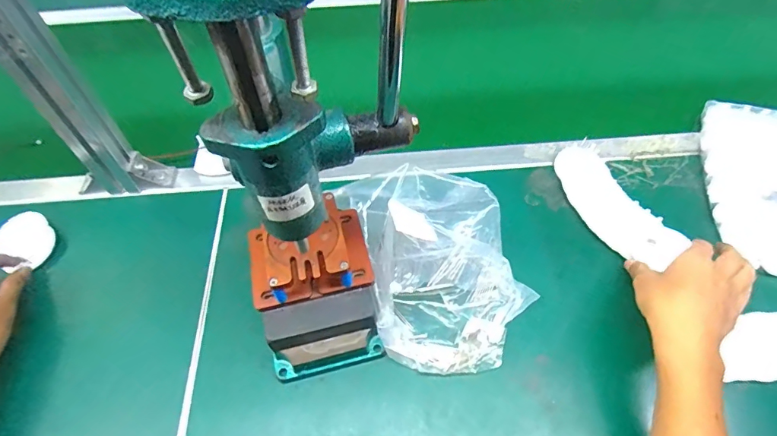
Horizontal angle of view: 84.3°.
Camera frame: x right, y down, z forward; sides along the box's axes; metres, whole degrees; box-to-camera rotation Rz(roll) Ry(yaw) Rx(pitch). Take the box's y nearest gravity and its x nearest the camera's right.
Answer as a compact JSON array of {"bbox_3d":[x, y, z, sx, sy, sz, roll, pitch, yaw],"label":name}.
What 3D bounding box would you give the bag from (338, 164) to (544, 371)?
[{"bbox_3d":[0.056,0.045,0.451,0.170,0.071,0.215,-10,56,-5],"label":"bag"}]

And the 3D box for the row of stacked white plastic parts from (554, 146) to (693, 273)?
[{"bbox_3d":[0.263,-0.018,0.512,0.061,0.024,0.174,-21,57,-12],"label":"row of stacked white plastic parts"}]

